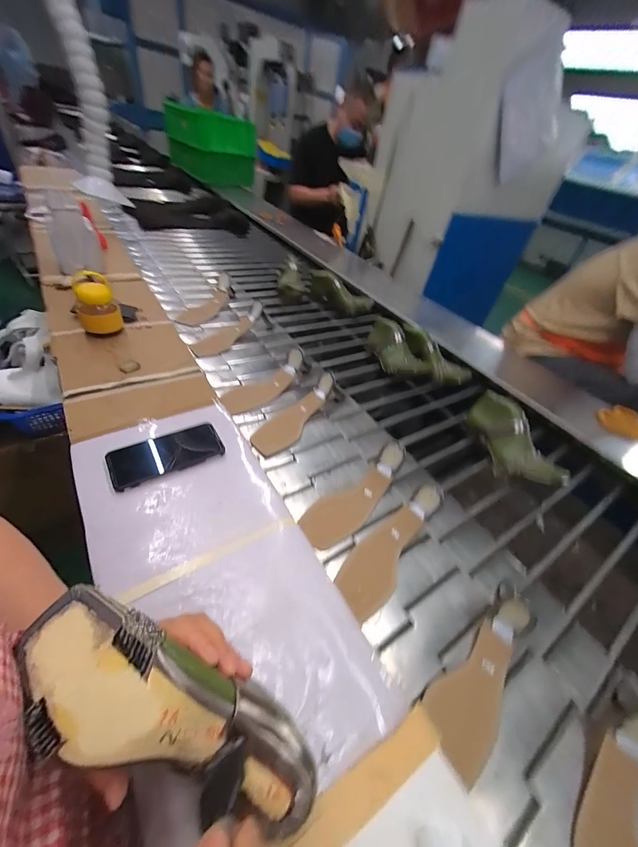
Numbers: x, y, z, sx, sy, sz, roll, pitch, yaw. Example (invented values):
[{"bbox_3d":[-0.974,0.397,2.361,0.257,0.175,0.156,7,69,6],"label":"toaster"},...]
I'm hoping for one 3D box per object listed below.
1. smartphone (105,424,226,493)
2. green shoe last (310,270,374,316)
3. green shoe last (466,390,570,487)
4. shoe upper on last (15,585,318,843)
[{"bbox_3d":[-0.241,0.048,0.511,0.164,0.009,0.074,-19,58,-28],"label":"smartphone"},{"bbox_3d":[0.071,-0.442,1.094,0.222,0.092,0.057,31,49,3],"label":"green shoe last"},{"bbox_3d":[0.422,0.035,0.705,0.131,0.100,0.227,13,44,-2],"label":"green shoe last"},{"bbox_3d":[-0.103,0.208,0.226,0.232,0.066,0.074,34,47,-5],"label":"shoe upper on last"}]

